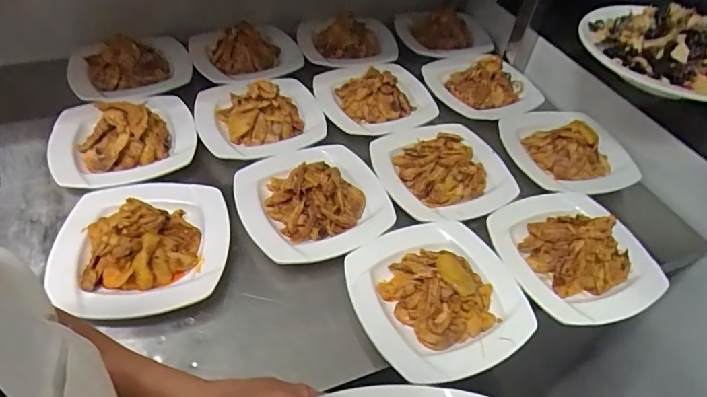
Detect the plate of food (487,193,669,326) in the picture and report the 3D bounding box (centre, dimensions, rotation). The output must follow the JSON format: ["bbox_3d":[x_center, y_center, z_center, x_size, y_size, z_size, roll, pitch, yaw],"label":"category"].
[{"bbox_3d":[0.285,0.052,0.587,0.180,0.066,0.188,-7,46,-14],"label":"plate of food"}]

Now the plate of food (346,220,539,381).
[{"bbox_3d":[0.107,0.112,0.570,0.205,0.057,0.201,-15,49,-22],"label":"plate of food"}]

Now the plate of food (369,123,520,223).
[{"bbox_3d":[0.137,-0.061,0.665,0.194,0.066,0.171,-6,46,-13],"label":"plate of food"}]

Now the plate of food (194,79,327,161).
[{"bbox_3d":[-0.139,-0.139,0.702,0.185,0.064,0.160,-11,47,-18],"label":"plate of food"}]

